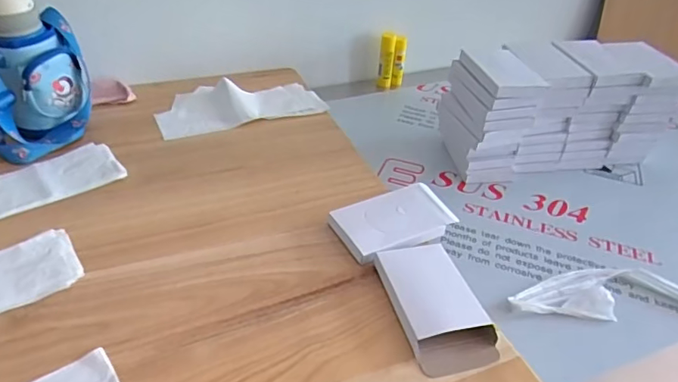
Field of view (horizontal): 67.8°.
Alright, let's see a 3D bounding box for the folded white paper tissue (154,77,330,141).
[{"bbox_3d":[-0.169,-0.155,0.863,0.275,0.027,0.131,-14,43,-23],"label":"folded white paper tissue"}]

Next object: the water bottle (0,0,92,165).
[{"bbox_3d":[-0.427,-0.162,0.693,0.144,0.199,0.118,-16,43,-25],"label":"water bottle"}]

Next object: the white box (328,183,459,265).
[{"bbox_3d":[0.075,0.039,0.651,0.153,0.020,0.094,-15,43,-24],"label":"white box"}]

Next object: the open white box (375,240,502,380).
[{"bbox_3d":[0.104,0.121,0.547,0.087,0.020,0.153,-7,40,-15],"label":"open white box"}]

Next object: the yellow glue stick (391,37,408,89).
[{"bbox_3d":[0.128,-0.272,1.074,0.025,0.112,0.019,9,38,7],"label":"yellow glue stick"}]

